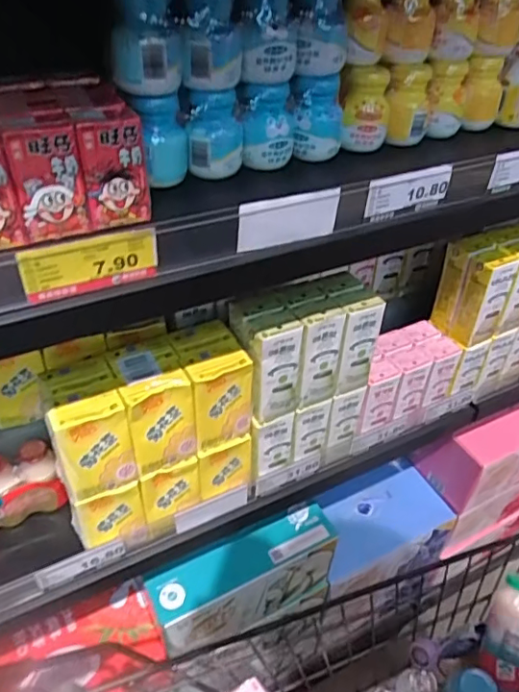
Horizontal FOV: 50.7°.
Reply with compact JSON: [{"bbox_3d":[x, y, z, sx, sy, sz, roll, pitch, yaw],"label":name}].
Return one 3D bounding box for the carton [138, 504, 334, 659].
[{"bbox_3d":[-0.017,0.339,0.784,0.263,0.141,0.069,-18,45,-22],"label":"carton"}]

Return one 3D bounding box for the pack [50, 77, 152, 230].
[{"bbox_3d":[-0.133,-0.165,0.459,0.048,0.084,0.109,-16,44,-20],"label":"pack"}]

